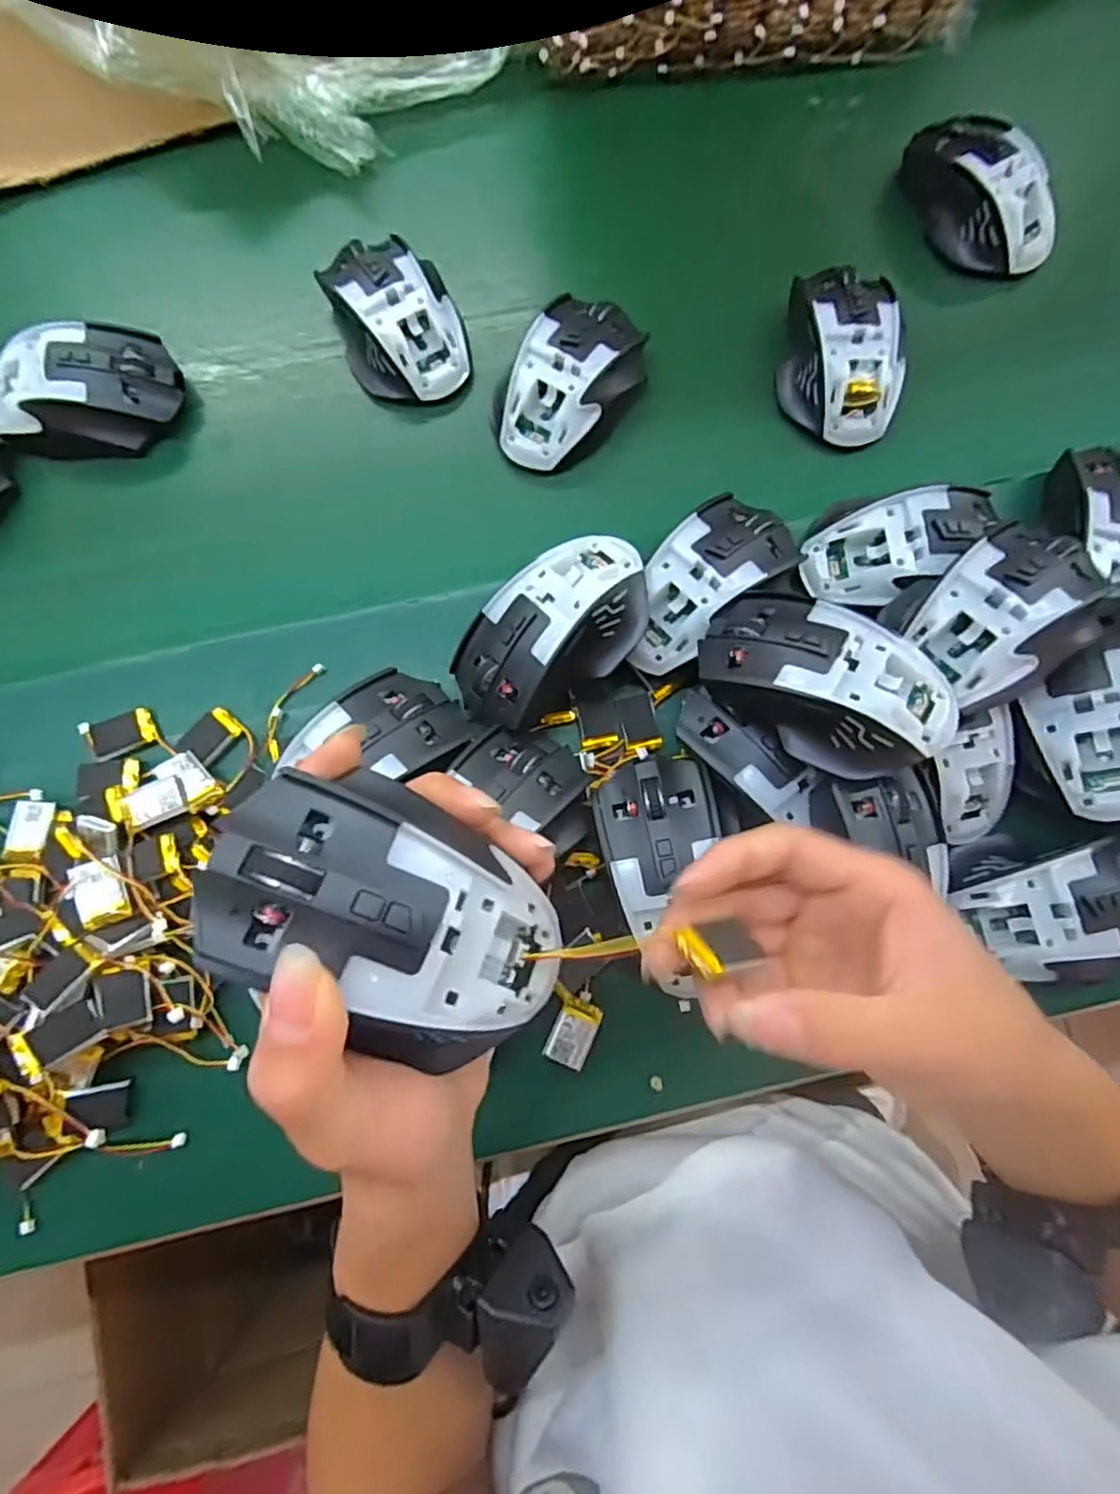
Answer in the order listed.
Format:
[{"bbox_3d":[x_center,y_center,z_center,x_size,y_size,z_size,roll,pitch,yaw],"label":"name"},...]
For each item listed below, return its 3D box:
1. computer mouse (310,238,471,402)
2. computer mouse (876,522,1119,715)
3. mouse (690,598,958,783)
[{"bbox_3d":[-0.101,-0.266,0.412,0.072,0.038,0.098,-20,79,-4],"label":"computer mouse"},{"bbox_3d":[0.220,-0.067,0.326,0.096,0.043,0.072,-27,80,-5],"label":"computer mouse"},{"bbox_3d":[0.123,-0.030,0.312,0.113,0.049,0.065,32,80,6],"label":"mouse"}]

